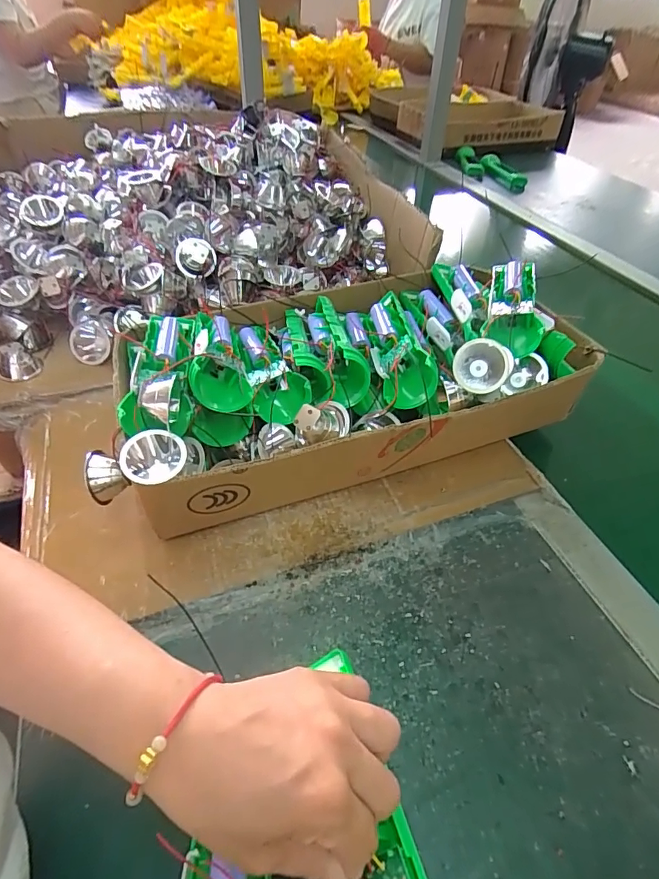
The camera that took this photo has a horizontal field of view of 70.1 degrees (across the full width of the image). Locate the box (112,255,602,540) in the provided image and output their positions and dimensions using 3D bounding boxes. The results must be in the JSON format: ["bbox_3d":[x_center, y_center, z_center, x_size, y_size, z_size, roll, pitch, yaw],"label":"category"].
[{"bbox_3d":[0.017,-0.070,0.459,0.403,0.119,0.222,-13,47,-13],"label":"box"}]

